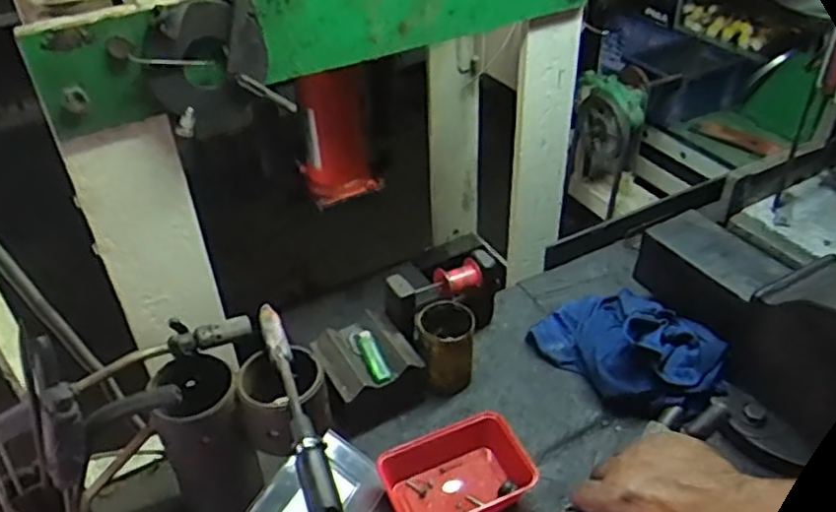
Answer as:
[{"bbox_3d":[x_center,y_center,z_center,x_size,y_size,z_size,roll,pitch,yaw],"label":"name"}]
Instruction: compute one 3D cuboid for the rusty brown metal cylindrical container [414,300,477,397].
[{"bbox_3d":[0.040,0.129,0.966,0.078,0.103,0.077,-2,38,1],"label":"rusty brown metal cylindrical container"}]

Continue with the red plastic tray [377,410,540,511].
[{"bbox_3d":[0.052,0.276,0.846,0.172,0.067,0.129,-19,41,-20],"label":"red plastic tray"}]

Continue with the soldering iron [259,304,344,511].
[{"bbox_3d":[-0.117,0.147,0.667,0.028,0.031,0.282,-14,40,-14],"label":"soldering iron"}]

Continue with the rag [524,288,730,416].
[{"bbox_3d":[0.304,0.120,0.979,0.173,0.102,0.249,-23,43,-24],"label":"rag"}]

